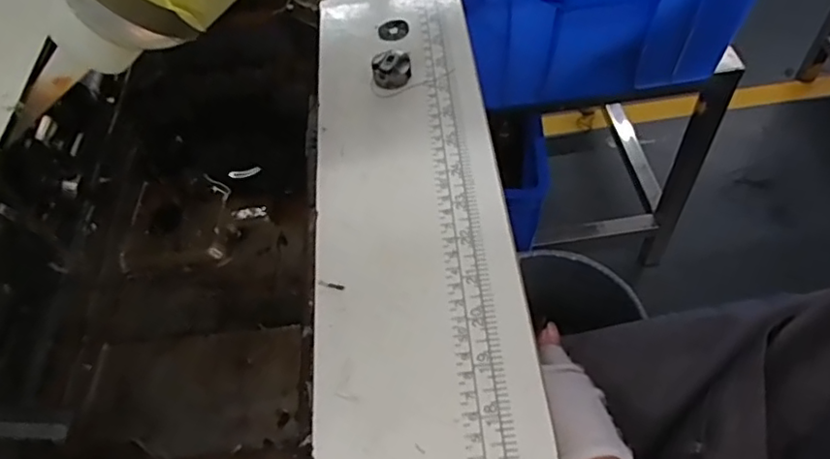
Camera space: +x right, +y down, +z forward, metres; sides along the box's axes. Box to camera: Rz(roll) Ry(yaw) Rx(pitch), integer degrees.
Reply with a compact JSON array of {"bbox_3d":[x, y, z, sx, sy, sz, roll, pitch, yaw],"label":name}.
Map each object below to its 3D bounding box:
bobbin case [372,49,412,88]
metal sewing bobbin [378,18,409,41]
[{"bbox_3d":[-0.016,-0.113,0.416,0.026,0.019,0.019,-2,54,4],"label":"bobbin case"},{"bbox_3d":[-0.016,-0.153,0.459,0.023,0.004,0.023,-6,54,1],"label":"metal sewing bobbin"}]

